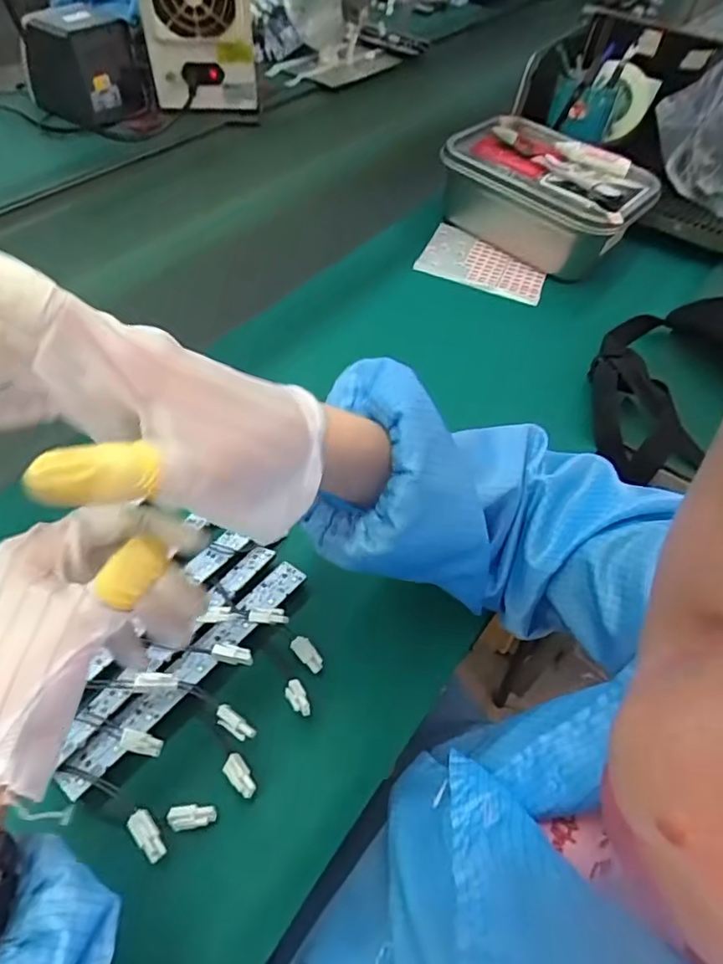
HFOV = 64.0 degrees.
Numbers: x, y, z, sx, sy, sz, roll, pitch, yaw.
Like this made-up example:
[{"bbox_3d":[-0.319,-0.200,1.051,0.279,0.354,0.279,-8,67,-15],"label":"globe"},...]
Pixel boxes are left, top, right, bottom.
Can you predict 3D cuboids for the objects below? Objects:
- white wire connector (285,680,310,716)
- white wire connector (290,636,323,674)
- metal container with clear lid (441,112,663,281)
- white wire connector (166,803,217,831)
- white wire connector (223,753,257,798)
[{"bbox_3d":[-0.041,0.136,0.366,0.012,0.006,0.027,-19,33,-18],"label":"white wire connector"},{"bbox_3d":[-0.036,0.117,0.393,0.013,0.004,0.027,-34,62,-26],"label":"white wire connector"},{"bbox_3d":[0.225,-0.358,0.727,0.237,0.095,0.159,34,57,20],"label":"metal container with clear lid"},{"bbox_3d":[-0.098,0.191,0.332,0.027,0.005,0.012,-4,53,-8],"label":"white wire connector"},{"bbox_3d":[-0.072,0.175,0.346,0.012,0.009,0.026,-34,62,-26],"label":"white wire connector"}]

